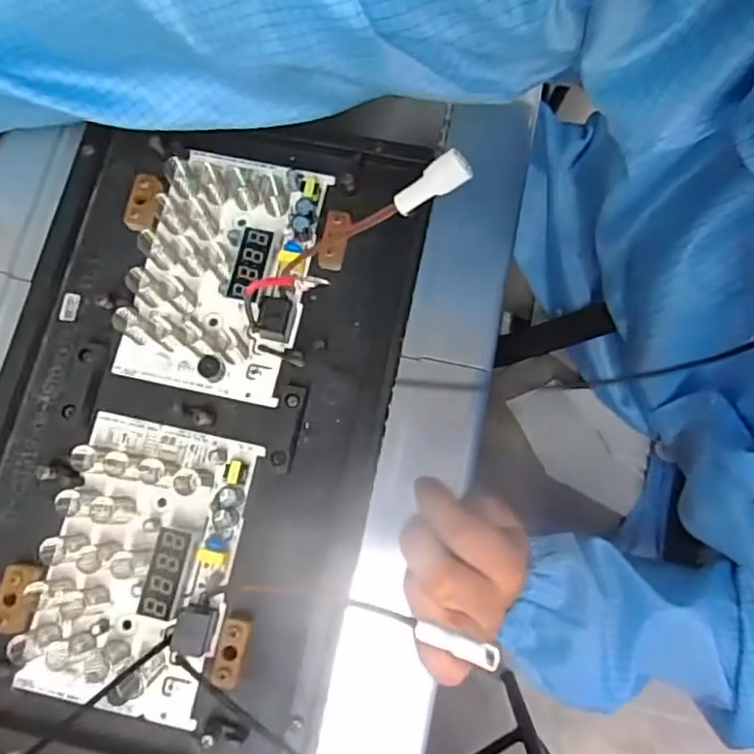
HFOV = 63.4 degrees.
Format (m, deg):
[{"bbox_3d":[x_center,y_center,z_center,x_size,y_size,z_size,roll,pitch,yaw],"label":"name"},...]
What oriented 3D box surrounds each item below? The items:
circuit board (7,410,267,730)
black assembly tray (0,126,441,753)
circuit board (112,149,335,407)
[{"bbox_3d":[-0.118,0.090,0.301,0.087,0.025,0.134,10,73,3],"label":"circuit board"},{"bbox_3d":[-0.097,0.016,0.318,0.195,0.041,0.326,12,73,3],"label":"black assembly tray"},{"bbox_3d":[-0.083,-0.060,0.332,0.088,0.025,0.133,12,73,3],"label":"circuit board"}]

